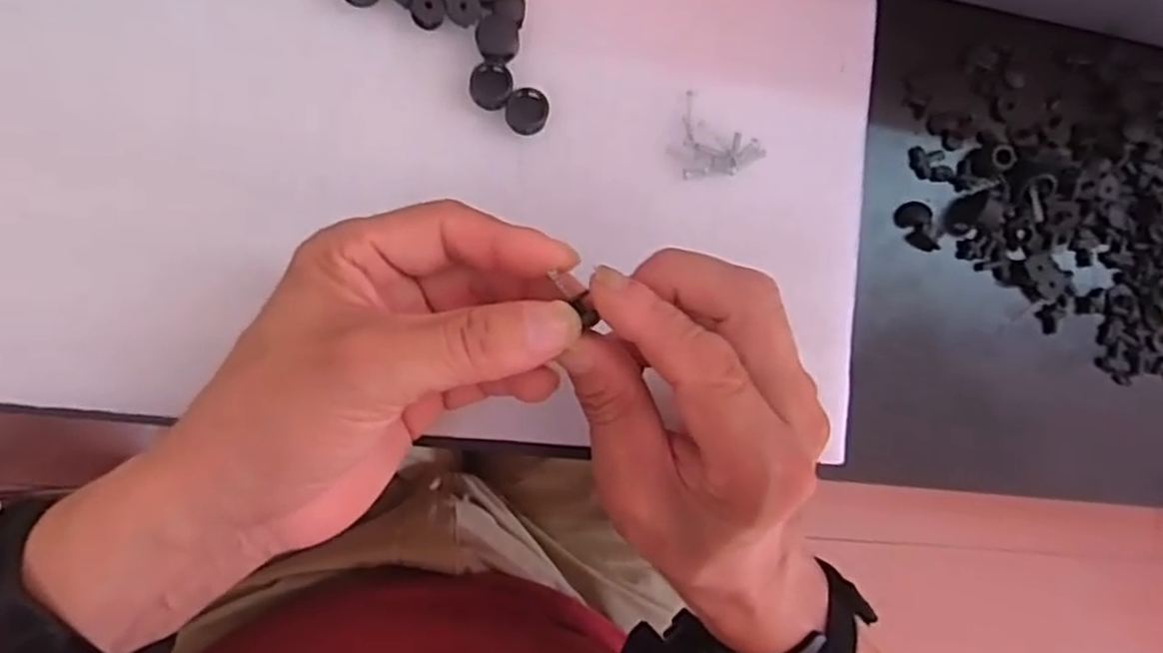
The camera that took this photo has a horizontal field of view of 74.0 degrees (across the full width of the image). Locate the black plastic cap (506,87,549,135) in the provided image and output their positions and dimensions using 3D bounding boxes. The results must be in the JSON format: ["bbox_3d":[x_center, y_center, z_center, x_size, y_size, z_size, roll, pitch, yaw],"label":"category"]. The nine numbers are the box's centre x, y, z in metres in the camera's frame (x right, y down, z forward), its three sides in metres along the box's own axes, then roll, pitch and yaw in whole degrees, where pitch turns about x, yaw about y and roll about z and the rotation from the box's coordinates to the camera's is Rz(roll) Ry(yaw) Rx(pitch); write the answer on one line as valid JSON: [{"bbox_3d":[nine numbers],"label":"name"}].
[{"bbox_3d":[-0.022,-0.087,0.313,0.017,0.006,0.018,0,89,-9],"label":"black plastic cap"}]

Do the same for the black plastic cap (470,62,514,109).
[{"bbox_3d":[-0.036,-0.096,0.310,0.016,0.005,0.017,0,89,-9],"label":"black plastic cap"}]

